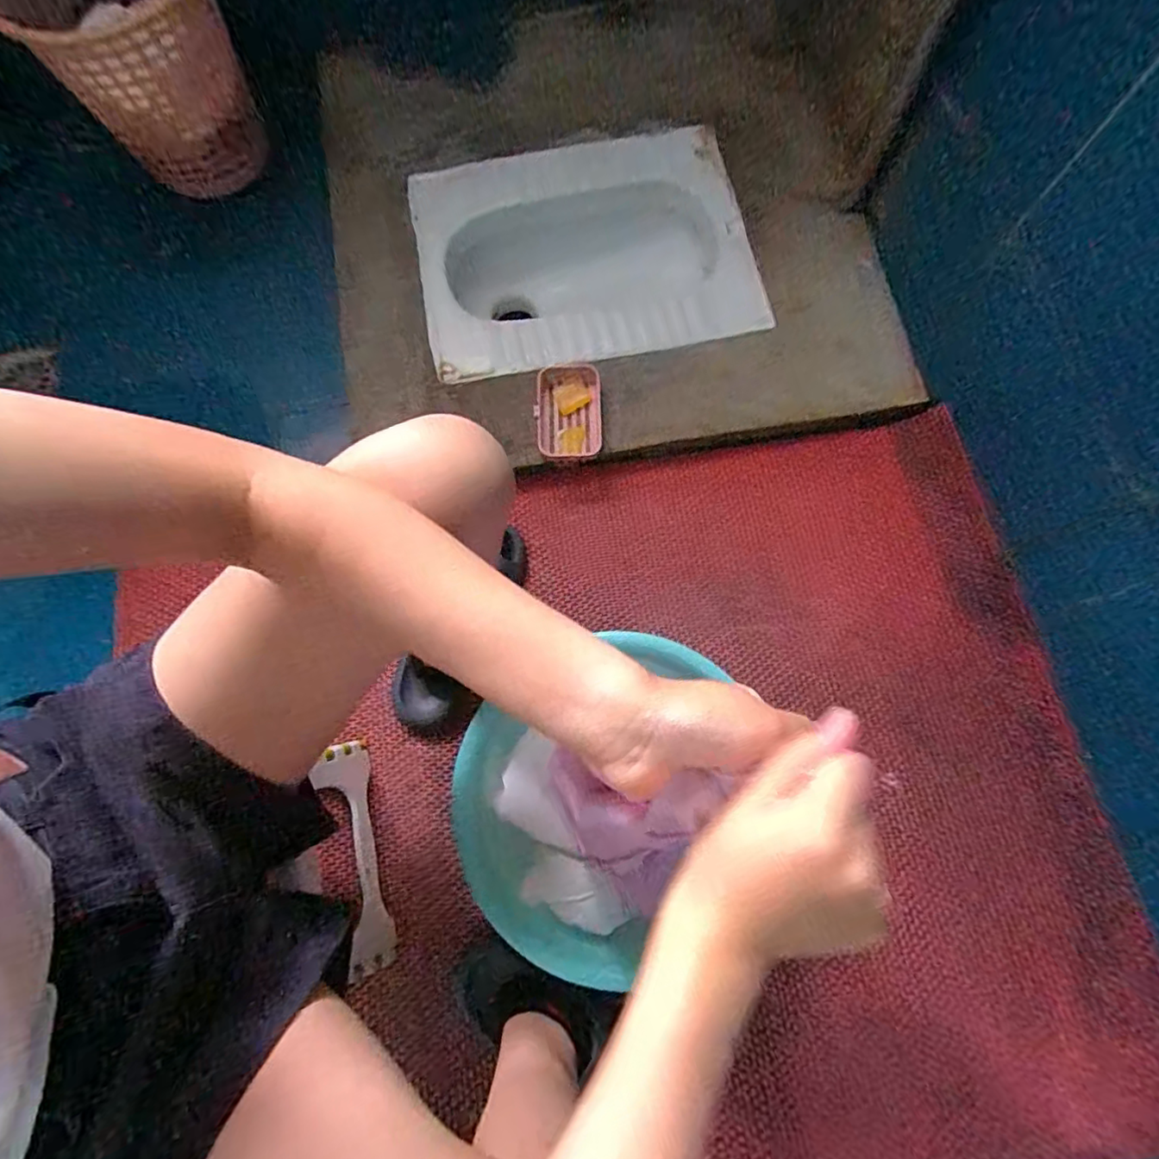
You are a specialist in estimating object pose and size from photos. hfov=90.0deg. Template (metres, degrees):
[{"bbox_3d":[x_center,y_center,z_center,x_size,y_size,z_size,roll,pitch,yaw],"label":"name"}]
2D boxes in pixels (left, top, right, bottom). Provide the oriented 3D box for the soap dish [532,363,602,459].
[{"bbox_3d":[-0.015,-0.229,0.807,0.090,0.035,0.138,-1,75,0],"label":"soap dish"}]

